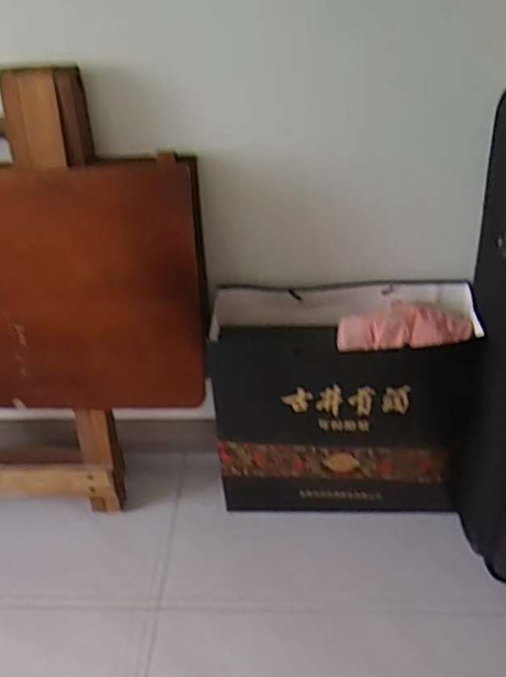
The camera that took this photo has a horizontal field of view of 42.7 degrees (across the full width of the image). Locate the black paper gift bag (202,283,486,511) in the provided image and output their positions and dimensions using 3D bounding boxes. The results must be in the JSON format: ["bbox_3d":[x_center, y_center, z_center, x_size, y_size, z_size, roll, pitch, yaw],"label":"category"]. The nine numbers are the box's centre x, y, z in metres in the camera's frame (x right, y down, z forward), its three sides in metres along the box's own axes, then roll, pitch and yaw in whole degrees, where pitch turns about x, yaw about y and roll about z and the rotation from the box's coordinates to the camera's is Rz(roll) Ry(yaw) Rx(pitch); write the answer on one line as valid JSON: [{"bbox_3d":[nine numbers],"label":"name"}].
[{"bbox_3d":[0.136,0.091,0.997,0.369,0.336,0.175,0,36,4],"label":"black paper gift bag"}]

